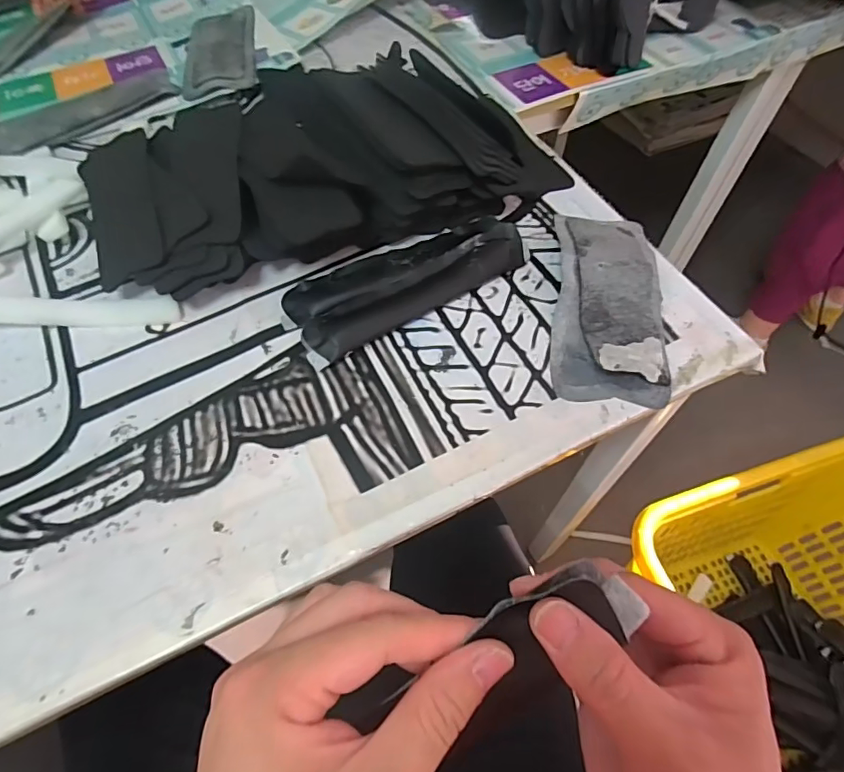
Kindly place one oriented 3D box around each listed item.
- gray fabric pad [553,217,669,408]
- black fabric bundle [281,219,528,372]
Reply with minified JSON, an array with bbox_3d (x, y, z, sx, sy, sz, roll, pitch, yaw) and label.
[{"bbox_3d":[0.169,-0.079,0.452,0.095,0.026,0.205,7,56,6],"label":"gray fabric pad"},{"bbox_3d":[-0.017,-0.103,0.471,0.227,0.025,0.089,-30,61,-18],"label":"black fabric bundle"}]

